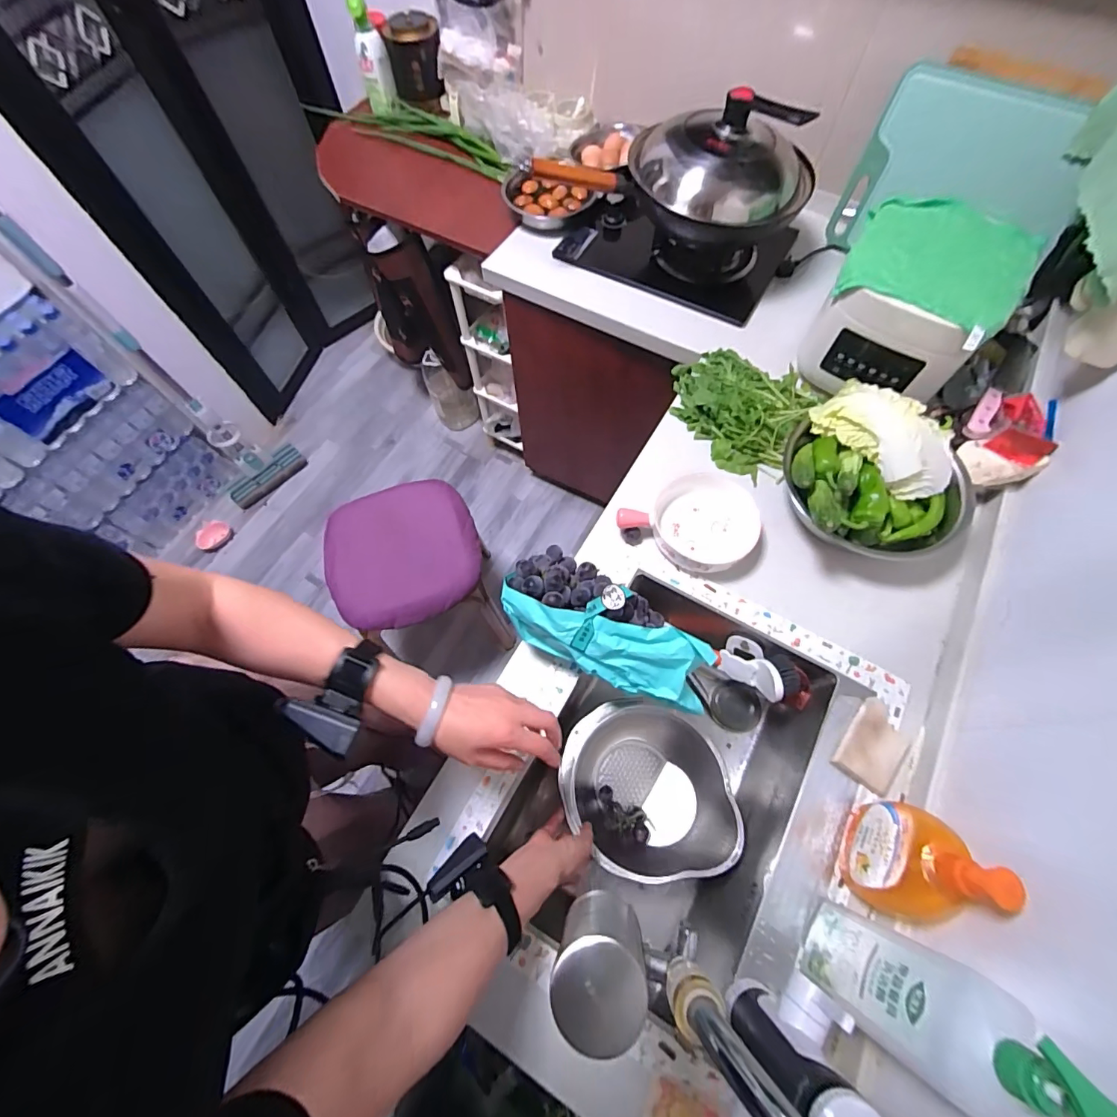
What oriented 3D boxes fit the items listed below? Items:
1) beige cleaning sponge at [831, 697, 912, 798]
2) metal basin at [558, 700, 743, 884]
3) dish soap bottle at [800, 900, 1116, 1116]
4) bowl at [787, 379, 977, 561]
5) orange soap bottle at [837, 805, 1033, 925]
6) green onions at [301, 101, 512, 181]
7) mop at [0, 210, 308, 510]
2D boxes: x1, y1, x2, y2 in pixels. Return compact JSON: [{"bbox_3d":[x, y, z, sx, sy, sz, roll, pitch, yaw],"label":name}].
[{"bbox_3d":[0.403,0.239,0.598,0.075,0.019,0.101,41,72,13],"label":"beige cleaning sponge"},{"bbox_3d":[0.117,0.330,0.699,0.222,0.142,0.216,1,69,-2],"label":"metal basin"},{"bbox_3d":[0.305,0.376,0.396,0.056,0.259,0.087,36,72,11],"label":"dish soap bottle"},{"bbox_3d":[0.465,-0.109,0.696,0.237,0.136,0.247,1,69,-2],"label":"bowl"},{"bbox_3d":[0.362,0.308,0.476,0.048,0.185,0.108,23,69,7],"label":"orange soap bottle"},{"bbox_3d":[-0.382,-1.087,1.194,0.650,0.055,0.105,29,70,9],"label":"green onions"},{"bbox_3d":[-1.060,-0.530,1.192,0.250,1.140,0.231,-42,76,-16],"label":"mop"}]

